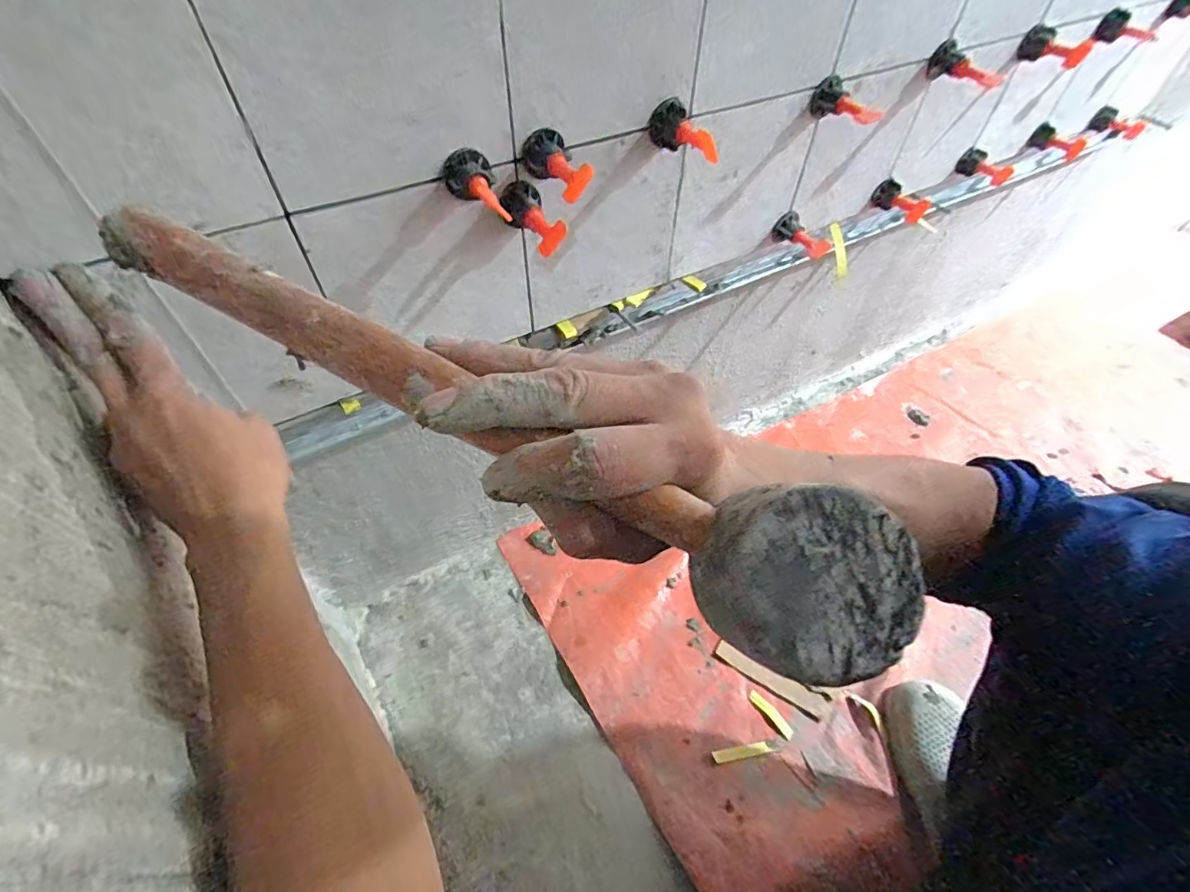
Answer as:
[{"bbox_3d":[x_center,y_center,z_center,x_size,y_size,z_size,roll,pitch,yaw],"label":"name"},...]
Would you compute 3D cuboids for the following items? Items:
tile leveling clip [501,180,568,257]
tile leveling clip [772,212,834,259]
[{"bbox_3d":[-0.044,-0.162,0.375,0.029,0.029,0.061,-18,55,-15],"label":"tile leveling clip"},{"bbox_3d":[0.221,-0.223,0.564,0.061,0.029,0.028,37,60,8],"label":"tile leveling clip"}]

